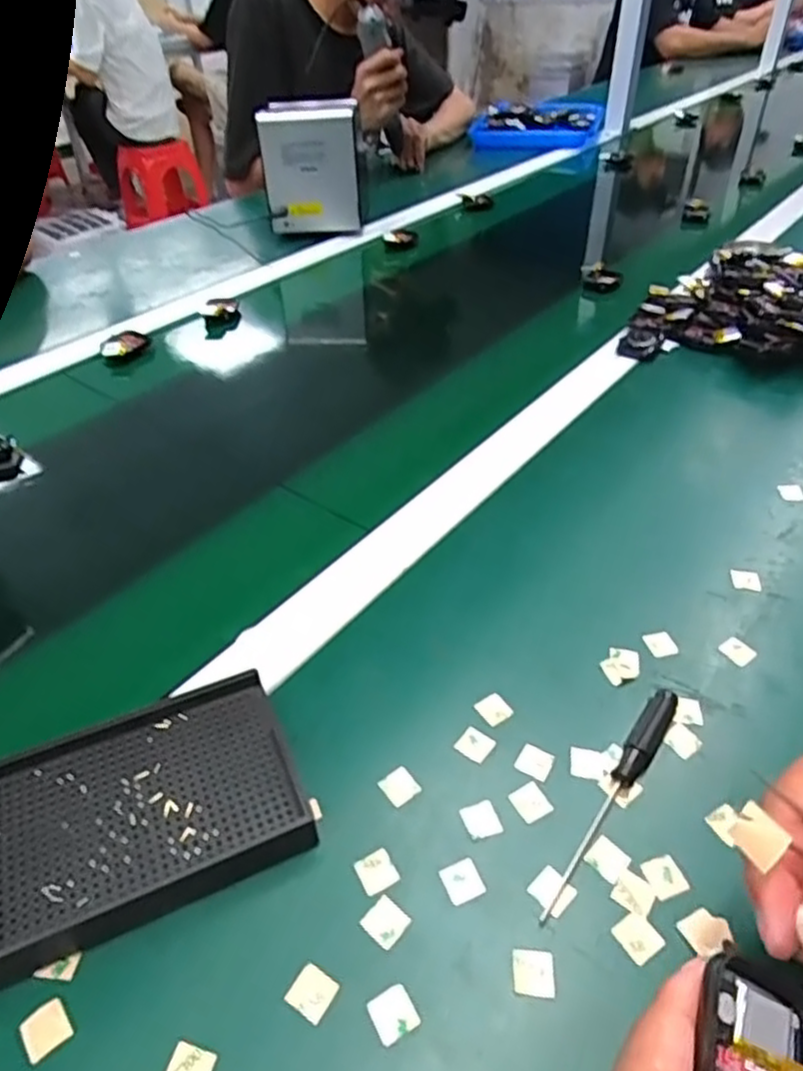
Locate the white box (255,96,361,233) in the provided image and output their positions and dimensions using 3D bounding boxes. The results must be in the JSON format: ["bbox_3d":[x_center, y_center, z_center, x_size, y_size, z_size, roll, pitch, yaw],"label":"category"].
[{"bbox_3d":[-0.121,-0.504,0.938,0.123,0.147,0.089,-1,42,0],"label":"white box"}]

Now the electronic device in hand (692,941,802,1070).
[{"bbox_3d":[0.099,0.143,0.191,0.036,0.013,0.043,36,51,1],"label":"electronic device in hand"}]

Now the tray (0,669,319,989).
[{"bbox_3d":[-0.117,0.124,0.312,0.136,0.029,0.093,-18,43,-18],"label":"tray"}]

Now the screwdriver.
[{"bbox_3d":[0.099,0.120,0.317,0.014,0.014,0.128,25,47,27],"label":"screwdriver"}]

